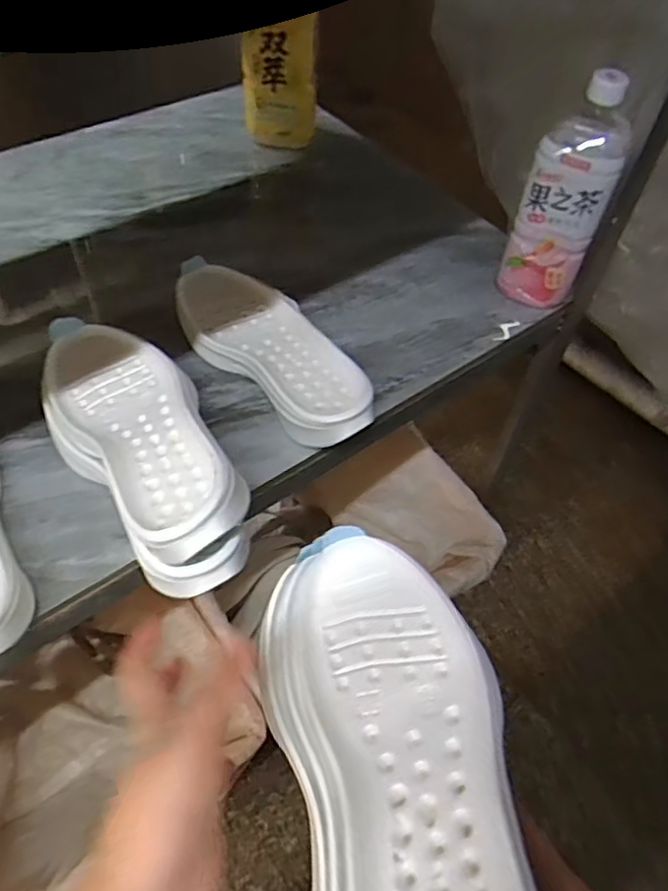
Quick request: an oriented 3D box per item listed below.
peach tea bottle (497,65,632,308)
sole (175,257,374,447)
[{"bbox_3d":[0.233,-0.252,0.626,0.080,0.211,0.084,21,54,12],"label":"peach tea bottle"},{"bbox_3d":[-0.063,-0.090,0.592,0.100,0.038,0.258,-29,60,-24],"label":"sole"}]

